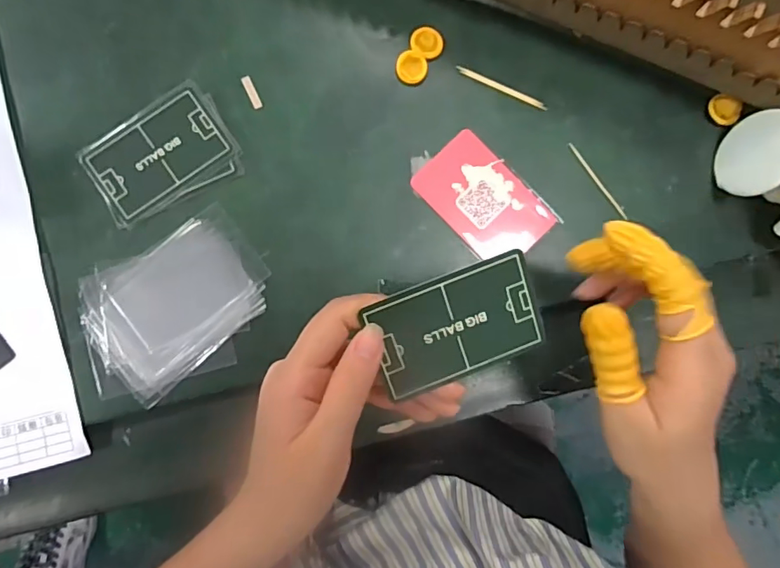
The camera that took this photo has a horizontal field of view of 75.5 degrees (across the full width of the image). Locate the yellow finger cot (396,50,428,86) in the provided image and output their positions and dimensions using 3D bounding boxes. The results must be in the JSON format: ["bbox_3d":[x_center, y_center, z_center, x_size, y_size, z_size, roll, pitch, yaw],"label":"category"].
[{"bbox_3d":[0.014,-0.142,0.330,0.020,0.004,0.020,0,87,-2],"label":"yellow finger cot"}]

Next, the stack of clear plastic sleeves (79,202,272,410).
[{"bbox_3d":[-0.136,0.016,0.316,0.122,0.009,0.088,-29,88,-3],"label":"stack of clear plastic sleeves"}]

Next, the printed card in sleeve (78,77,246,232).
[{"bbox_3d":[-0.148,-0.084,0.323,0.090,0.004,0.064,-30,88,-3],"label":"printed card in sleeve"}]

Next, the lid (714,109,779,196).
[{"bbox_3d":[0.227,-0.081,0.310,0.004,0.052,0.050,8,94,-23],"label":"lid"}]

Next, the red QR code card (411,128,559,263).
[{"bbox_3d":[0.061,-0.055,0.328,0.055,0.004,0.086,-43,89,-3],"label":"red QR code card"}]

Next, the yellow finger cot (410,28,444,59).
[{"bbox_3d":[0.025,-0.159,0.331,0.021,0.004,0.020,32,86,0],"label":"yellow finger cot"}]

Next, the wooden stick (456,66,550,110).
[{"bbox_3d":[0.074,-0.130,0.332,0.064,0.004,0.004,24,86,0],"label":"wooden stick"}]

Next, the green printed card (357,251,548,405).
[{"bbox_3d":[0.033,0.020,0.245,0.080,0.004,0.053,-20,106,-5],"label":"green printed card"}]

